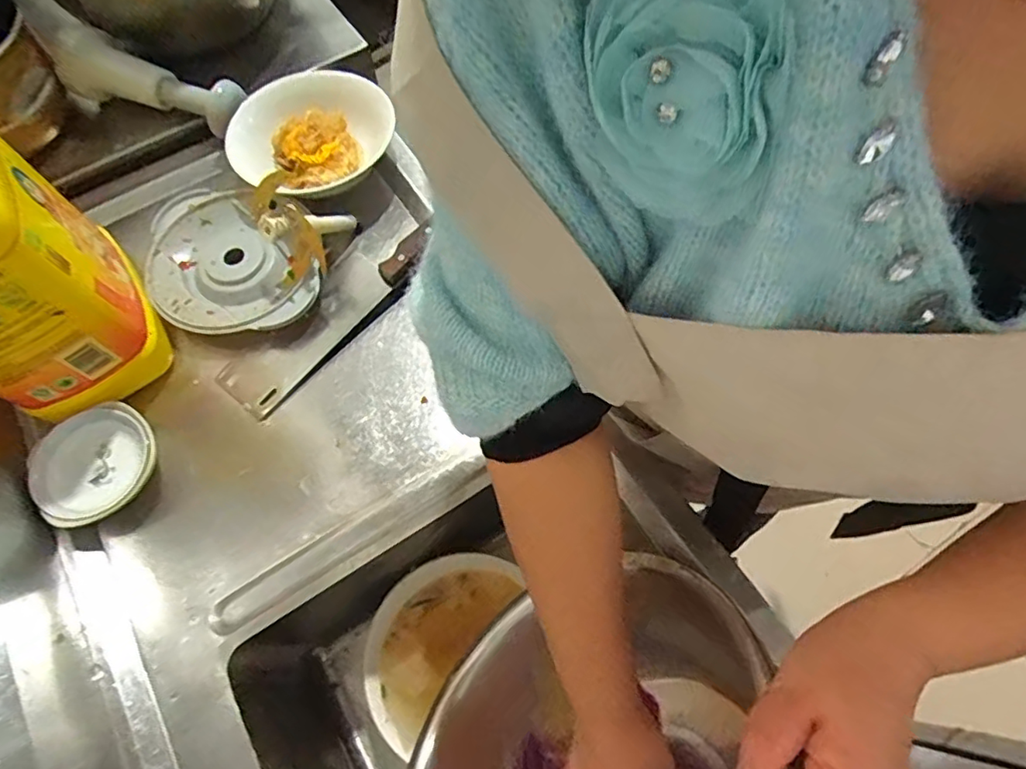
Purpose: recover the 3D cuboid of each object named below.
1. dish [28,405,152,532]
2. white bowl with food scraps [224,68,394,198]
[{"bbox_3d":[-0.360,0.068,0.509,0.091,0.047,0.099,-1,65,2],"label":"dish"},{"bbox_3d":[-0.212,-0.264,0.645,0.179,0.070,0.151,-39,69,-14],"label":"white bowl with food scraps"}]

